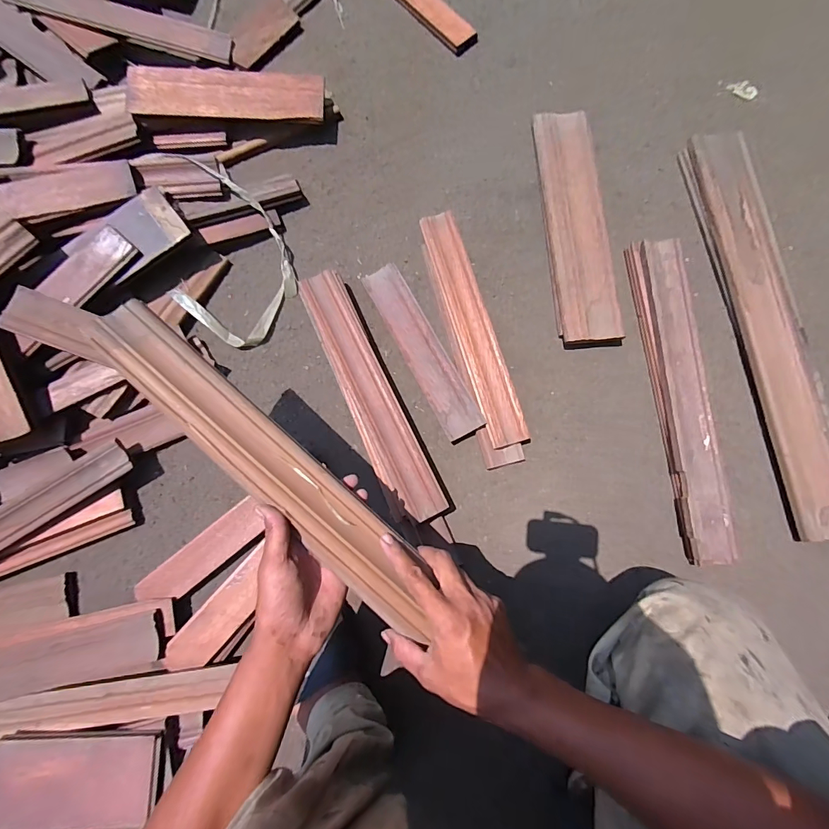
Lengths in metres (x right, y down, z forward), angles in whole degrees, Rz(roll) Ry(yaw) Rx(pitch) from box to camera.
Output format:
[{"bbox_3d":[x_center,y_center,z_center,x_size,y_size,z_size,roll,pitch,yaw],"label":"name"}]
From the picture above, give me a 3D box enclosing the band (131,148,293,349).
[{"bbox_3d":[-0.314,-0.273,0.663,0.191,0.067,0.338,-24,80,-5],"label":"band"}]

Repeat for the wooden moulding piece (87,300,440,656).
[{"bbox_3d":[-0.141,0.050,0.399,0.415,0.033,0.073,45,82,-1],"label":"wooden moulding piece"}]

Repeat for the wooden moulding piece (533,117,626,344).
[{"bbox_3d":[0.270,-0.319,0.697,0.100,0.033,0.413,-5,79,-1],"label":"wooden moulding piece"}]

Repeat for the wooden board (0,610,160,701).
[{"bbox_3d":[-0.518,0.329,0.543,0.349,0.020,0.082,-13,79,-3],"label":"wooden board"}]

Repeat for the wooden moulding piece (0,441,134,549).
[{"bbox_3d":[-0.524,0.129,0.568,0.271,0.031,0.049,-30,81,-6],"label":"wooden moulding piece"}]

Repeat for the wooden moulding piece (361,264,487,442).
[{"bbox_3d":[0.013,-0.106,0.655,0.063,0.012,0.305,-29,77,3],"label":"wooden moulding piece"}]

